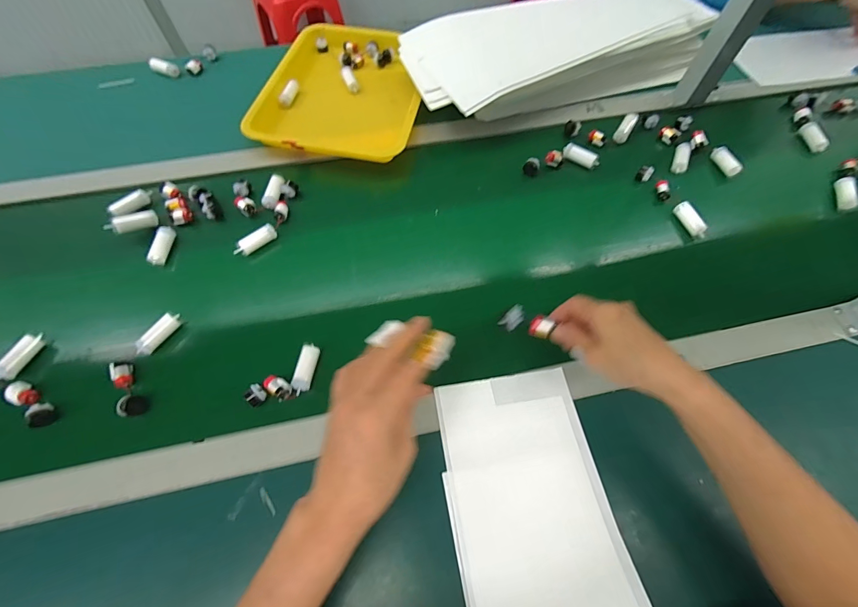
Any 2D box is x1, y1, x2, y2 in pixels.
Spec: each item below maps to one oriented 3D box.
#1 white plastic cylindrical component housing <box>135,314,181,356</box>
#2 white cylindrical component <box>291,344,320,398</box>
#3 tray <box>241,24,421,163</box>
[{"bbox_3d":[-0.324,0.035,0.458,0.015,0.016,0.056,26,65,14],"label":"white plastic cylindrical component housing"},{"bbox_3d":[-0.141,0.074,0.439,0.019,0.013,0.058,8,62,4],"label":"white cylindrical component"},{"bbox_3d":[-0.142,-0.377,0.665,0.257,0.036,0.311,7,62,4],"label":"tray"}]

